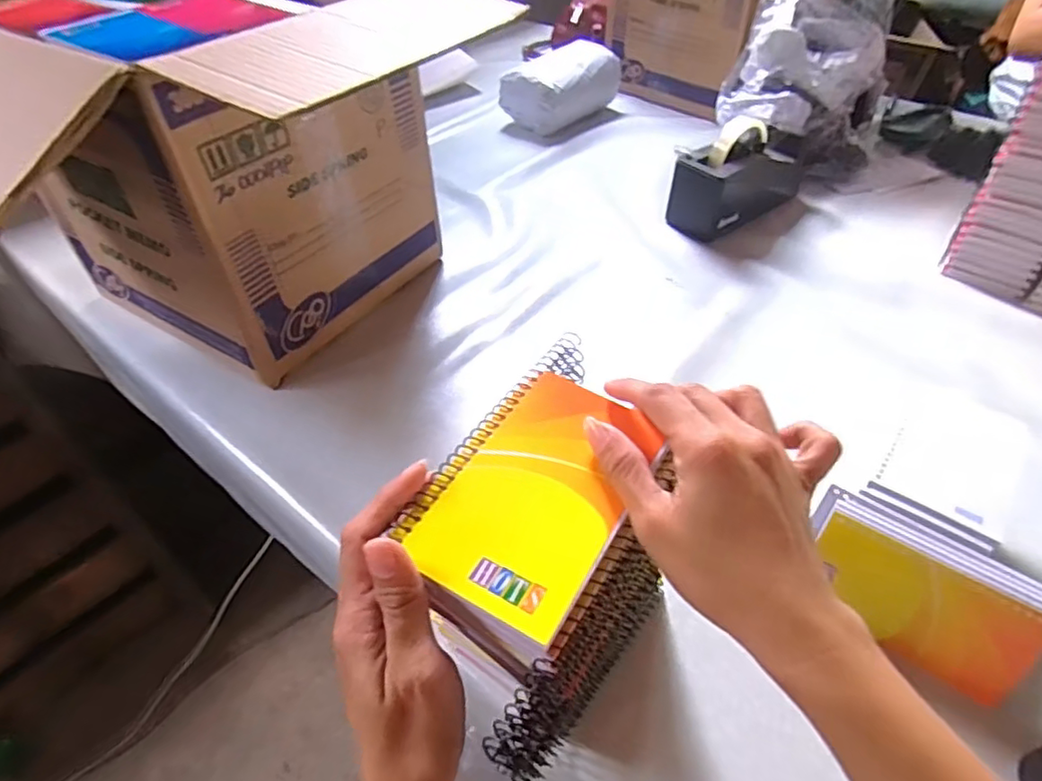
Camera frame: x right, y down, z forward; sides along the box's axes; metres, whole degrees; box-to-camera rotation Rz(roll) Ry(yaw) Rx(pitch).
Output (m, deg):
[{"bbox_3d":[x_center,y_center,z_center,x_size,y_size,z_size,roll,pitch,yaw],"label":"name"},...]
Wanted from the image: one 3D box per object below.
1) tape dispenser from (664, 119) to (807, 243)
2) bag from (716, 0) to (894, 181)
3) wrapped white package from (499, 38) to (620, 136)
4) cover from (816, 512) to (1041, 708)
[{"bbox_3d":[0.297,-0.292,0.798,0.206,0.120,0.073,-29,51,-24],"label":"tape dispenser"},{"bbox_3d":[0.423,-0.464,0.874,0.217,0.247,0.276,20,50,21],"label":"bag"},{"bbox_3d":[0.073,-0.521,1.042,0.191,0.105,0.107,-33,53,-27],"label":"wrapped white package"},{"bbox_3d":[0.259,0.143,0.397,0.129,0.078,0.005,27,28,26],"label":"cover"}]

